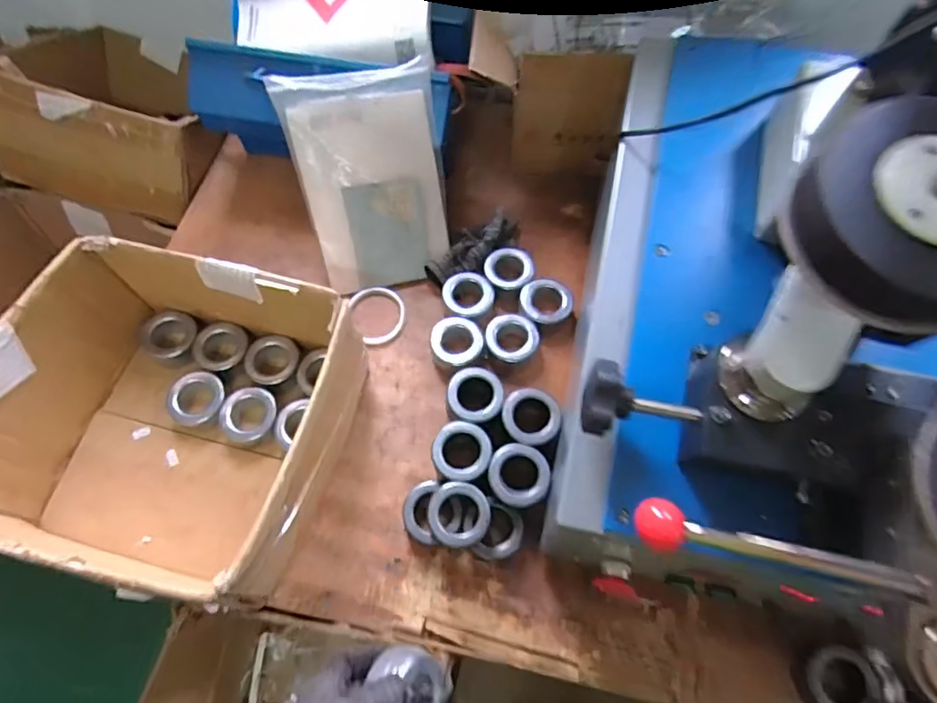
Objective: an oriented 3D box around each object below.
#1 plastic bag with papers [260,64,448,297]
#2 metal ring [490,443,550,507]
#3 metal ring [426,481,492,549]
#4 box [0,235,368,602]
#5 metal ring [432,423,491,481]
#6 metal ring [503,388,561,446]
[{"bbox_3d":[-0.127,-0.221,0.748,0.187,0.273,0.026,-11,26,-4],"label":"plastic bag with papers"},{"bbox_3d":[0.057,0.136,0.631,0.066,0.014,0.070,0,65,1],"label":"metal ring"},{"bbox_3d":[-0.011,0.180,0.623,0.067,0.033,0.069,0,65,1],"label":"metal ring"},{"bbox_3d":[-0.323,0.075,0.635,0.344,0.188,0.328,12,66,6],"label":"box"},{"bbox_3d":[-0.008,0.114,0.646,0.066,0.014,0.069,0,65,1],"label":"metal ring"},{"bbox_3d":[0.073,0.074,0.658,0.065,0.016,0.070,0,65,1],"label":"metal ring"}]

